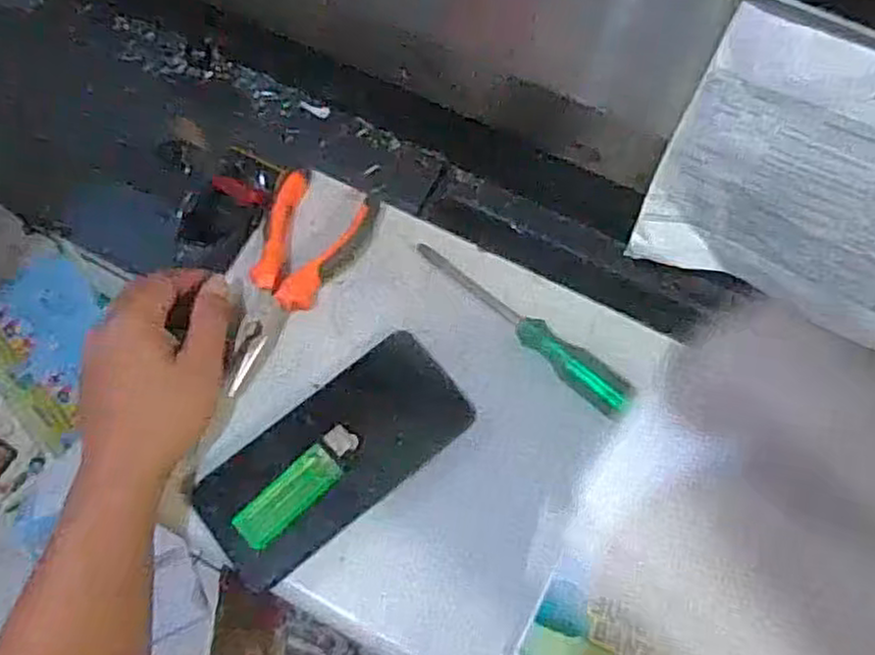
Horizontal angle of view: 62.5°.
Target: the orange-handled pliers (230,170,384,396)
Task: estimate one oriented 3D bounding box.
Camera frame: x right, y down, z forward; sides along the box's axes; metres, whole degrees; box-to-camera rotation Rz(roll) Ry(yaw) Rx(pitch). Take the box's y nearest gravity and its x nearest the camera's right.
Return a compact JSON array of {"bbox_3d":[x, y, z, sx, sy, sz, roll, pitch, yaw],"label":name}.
[{"bbox_3d":[-0.097,-0.031,0.460,0.062,0.020,0.153,25,70,10],"label":"orange-handled pliers"}]

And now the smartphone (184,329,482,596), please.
[{"bbox_3d":[-0.061,0.074,0.424,0.161,0.010,0.073,-39,74,-11],"label":"smartphone"}]

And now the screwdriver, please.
[{"bbox_3d":[0.049,-0.002,0.441,0.161,0.022,0.022,40,77,14],"label":"screwdriver"}]

